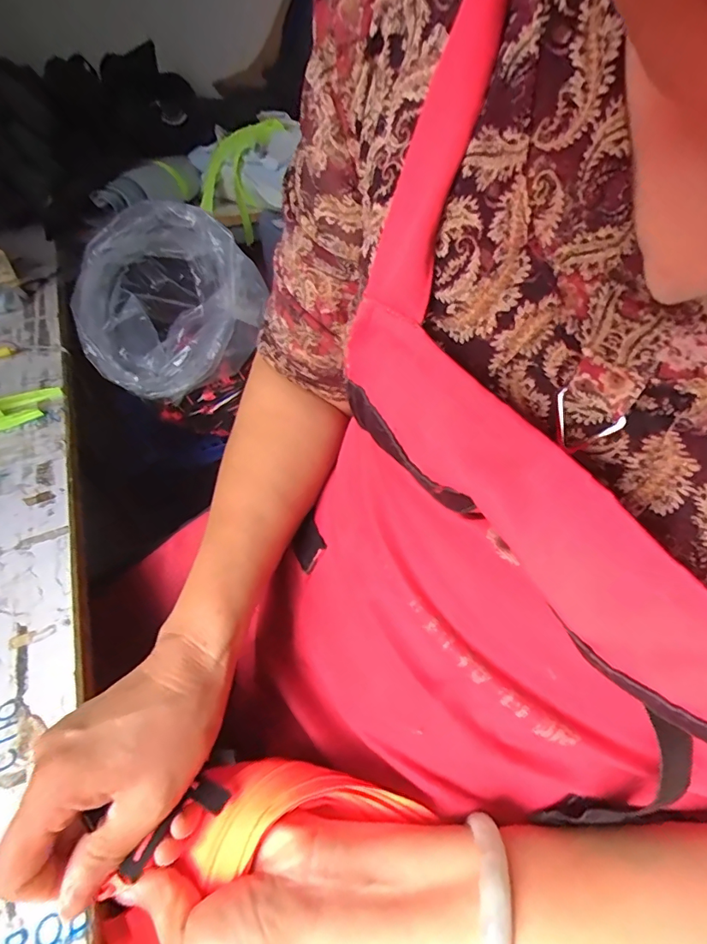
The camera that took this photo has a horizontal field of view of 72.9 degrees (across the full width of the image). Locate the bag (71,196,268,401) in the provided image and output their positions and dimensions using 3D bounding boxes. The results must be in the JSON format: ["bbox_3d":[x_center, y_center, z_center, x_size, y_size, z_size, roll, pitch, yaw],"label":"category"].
[{"bbox_3d":[-0.261,-0.239,0.662,0.210,0.177,0.228,14,47,17],"label":"bag"}]

